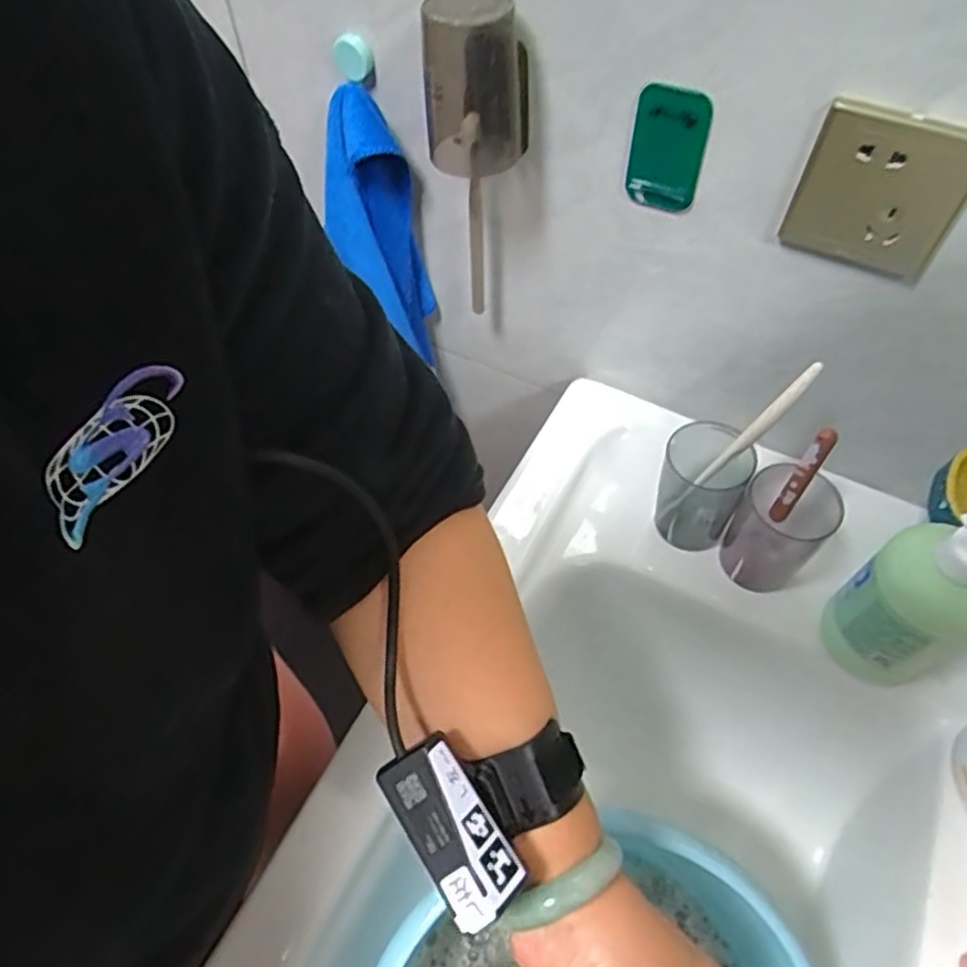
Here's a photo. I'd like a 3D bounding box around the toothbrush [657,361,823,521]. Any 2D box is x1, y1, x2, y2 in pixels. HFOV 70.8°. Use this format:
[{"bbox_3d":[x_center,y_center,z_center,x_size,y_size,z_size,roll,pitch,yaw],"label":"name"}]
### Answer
[{"bbox_3d":[0.183,-0.025,0.498,0.019,0.171,0.014,6,52,-24],"label":"toothbrush"}]

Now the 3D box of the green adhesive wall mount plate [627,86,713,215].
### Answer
[{"bbox_3d":[0.119,-0.214,0.444,0.048,0.077,0.010,22,58,14],"label":"green adhesive wall mount plate"}]

